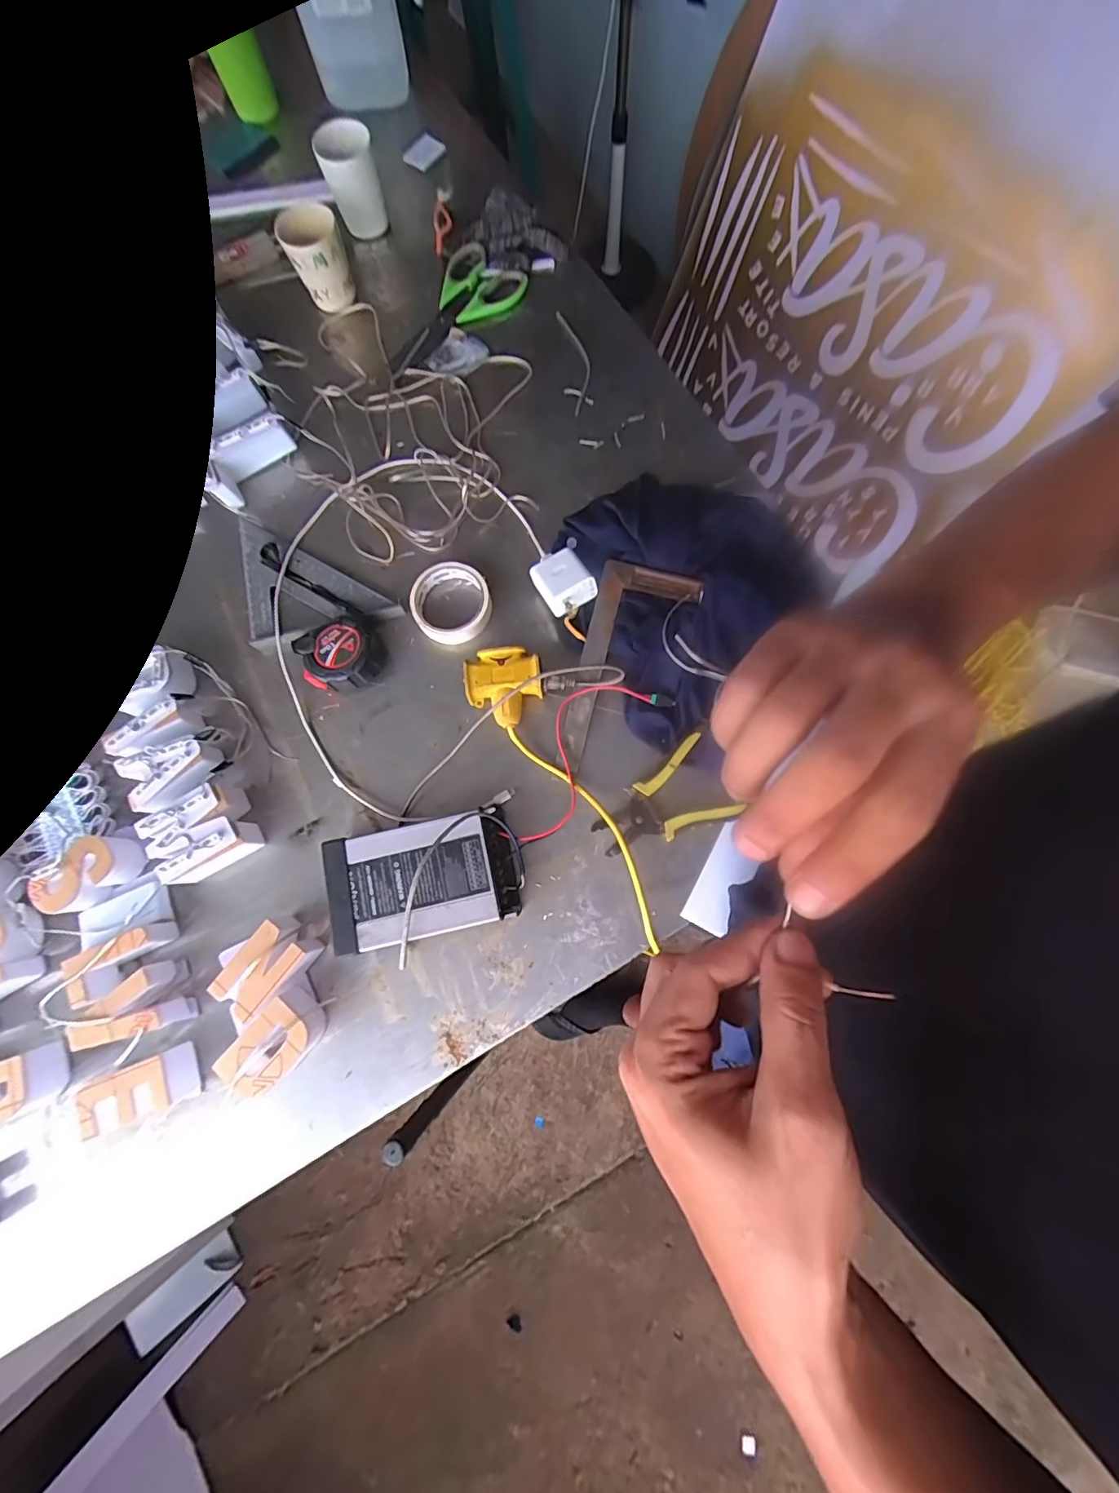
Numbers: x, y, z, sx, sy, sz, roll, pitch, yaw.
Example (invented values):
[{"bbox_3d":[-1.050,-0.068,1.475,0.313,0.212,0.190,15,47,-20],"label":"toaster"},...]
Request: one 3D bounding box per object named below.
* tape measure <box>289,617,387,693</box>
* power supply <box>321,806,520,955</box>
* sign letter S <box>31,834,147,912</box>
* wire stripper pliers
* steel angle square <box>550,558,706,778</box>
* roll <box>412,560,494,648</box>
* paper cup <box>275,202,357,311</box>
[{"bbox_3d":[-0.246,-0.101,0.589,0.083,0.041,0.080,0,78,0],"label":"tape measure"},{"bbox_3d":[-0.134,0.136,0.527,0.184,0.050,0.112,-12,78,-3],"label":"power supply"},{"bbox_3d":[-0.484,0.134,0.542,0.058,0.046,0.092,36,80,7],"label":"sign letter S"},{"bbox_3d":[0.109,0.065,0.548,0.145,0.018,0.086,-34,80,-7],"label":"wire stripper pliers"},{"bbox_3d":[0.073,-0.081,0.570,0.114,0.036,0.241,16,79,3],"label":"steel angle square"},{"bbox_3d":[-0.126,-0.167,0.609,0.092,0.033,0.092,0,78,0],"label":"roll"},{"bbox_3d":[-0.314,-0.637,0.679,0.071,0.084,0.078,0,77,1],"label":"paper cup"}]

